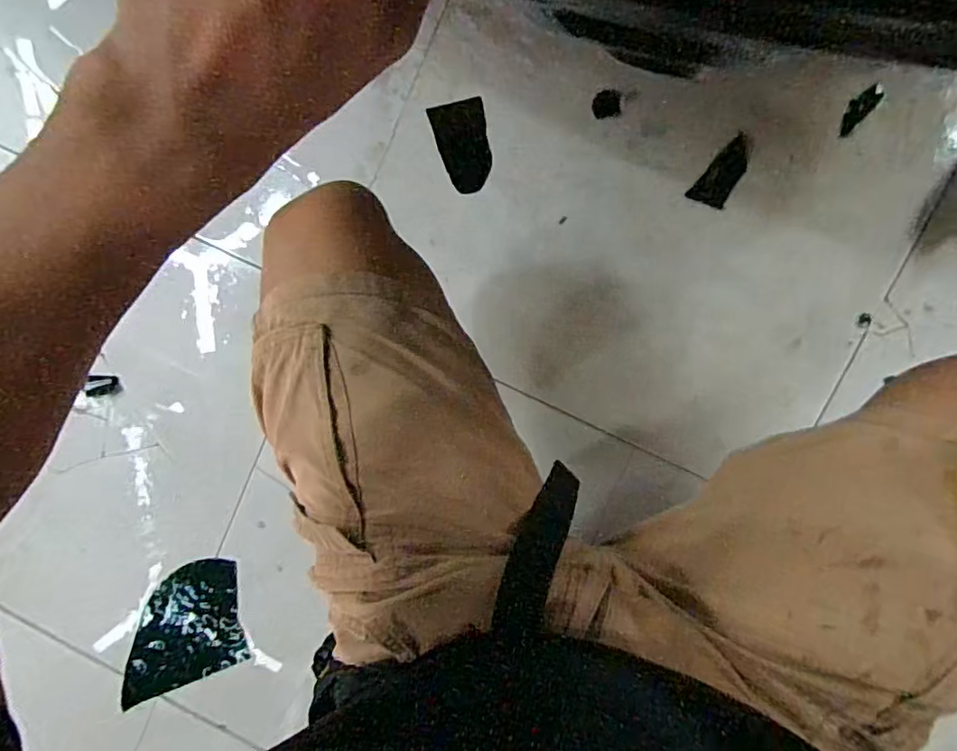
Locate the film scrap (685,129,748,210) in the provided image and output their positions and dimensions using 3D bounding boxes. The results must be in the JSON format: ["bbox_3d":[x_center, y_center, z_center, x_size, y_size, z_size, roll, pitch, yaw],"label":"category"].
[{"bbox_3d":[0.284,-0.231,0.643,0.041,0.018,0.084,39,98,2],"label":"film scrap"}]

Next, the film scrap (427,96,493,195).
[{"bbox_3d":[-0.017,-0.277,0.684,0.062,0.004,0.105,-13,96,2],"label":"film scrap"}]

